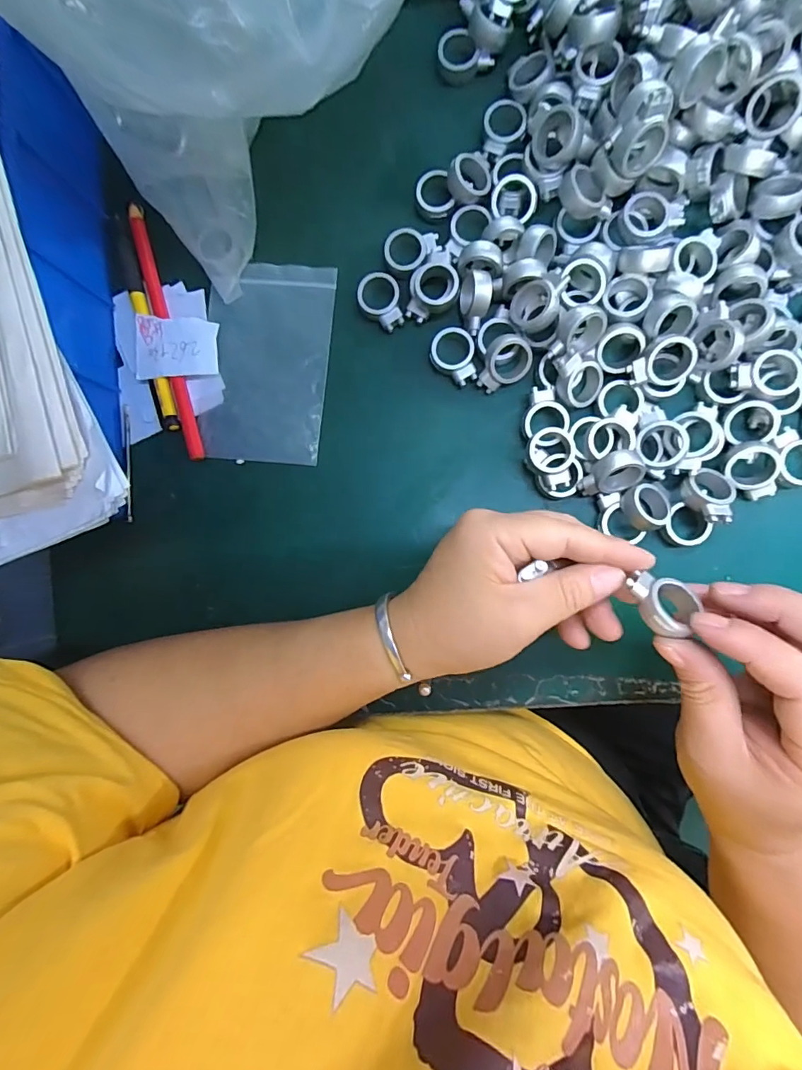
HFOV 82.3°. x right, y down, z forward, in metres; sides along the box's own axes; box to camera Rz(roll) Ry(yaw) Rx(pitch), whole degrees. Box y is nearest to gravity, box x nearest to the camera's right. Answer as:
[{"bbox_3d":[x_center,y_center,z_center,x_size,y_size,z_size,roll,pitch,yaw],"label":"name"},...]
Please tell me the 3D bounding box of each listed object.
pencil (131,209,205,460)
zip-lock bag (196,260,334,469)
[{"bbox_3d":[-0.147,-0.125,0.287,0.010,0.008,0.160,-14,89,5],"label":"pencil"},{"bbox_3d":[-0.084,-0.107,0.285,0.075,0.006,0.121,6,91,5],"label":"zip-lock bag"}]

